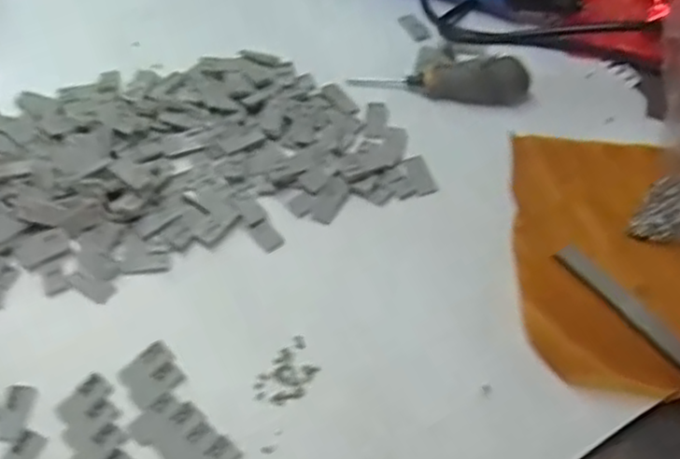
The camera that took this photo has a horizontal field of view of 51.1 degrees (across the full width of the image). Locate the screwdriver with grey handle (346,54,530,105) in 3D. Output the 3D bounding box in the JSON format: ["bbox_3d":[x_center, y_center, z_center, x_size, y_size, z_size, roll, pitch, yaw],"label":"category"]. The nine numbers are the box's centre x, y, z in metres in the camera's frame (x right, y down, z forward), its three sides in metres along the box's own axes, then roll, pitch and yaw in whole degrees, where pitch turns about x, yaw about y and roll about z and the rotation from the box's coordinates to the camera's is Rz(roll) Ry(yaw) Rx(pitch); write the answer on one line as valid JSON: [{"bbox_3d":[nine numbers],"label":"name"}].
[{"bbox_3d":[0.068,-0.102,0.481,0.116,0.022,0.022,1,53,3],"label":"screwdriver with grey handle"}]

